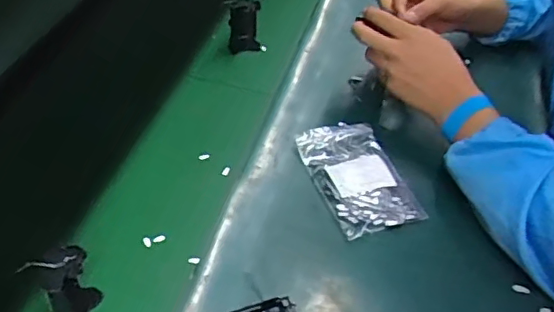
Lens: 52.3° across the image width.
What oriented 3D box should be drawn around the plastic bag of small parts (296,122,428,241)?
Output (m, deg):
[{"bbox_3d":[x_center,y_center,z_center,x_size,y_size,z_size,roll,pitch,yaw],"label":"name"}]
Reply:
[{"bbox_3d":[0.091,0.020,0.633,0.091,0.021,0.145,-12,48,-17],"label":"plastic bag of small parts"}]

